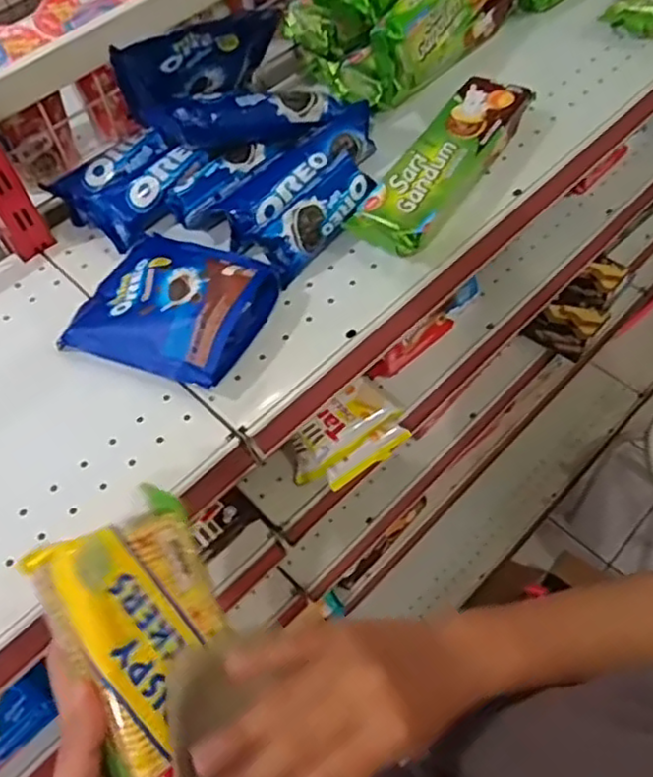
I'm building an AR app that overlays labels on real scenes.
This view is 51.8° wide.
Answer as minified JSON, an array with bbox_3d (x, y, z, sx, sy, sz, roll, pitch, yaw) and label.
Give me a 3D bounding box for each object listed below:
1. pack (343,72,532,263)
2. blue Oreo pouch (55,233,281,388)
[{"bbox_3d":[0.105,-0.191,0.580,0.063,0.046,0.217,29,65,21],"label":"pack"},{"bbox_3d":[-0.123,-0.070,0.525,0.148,0.041,0.126,18,61,15],"label":"blue Oreo pouch"}]

